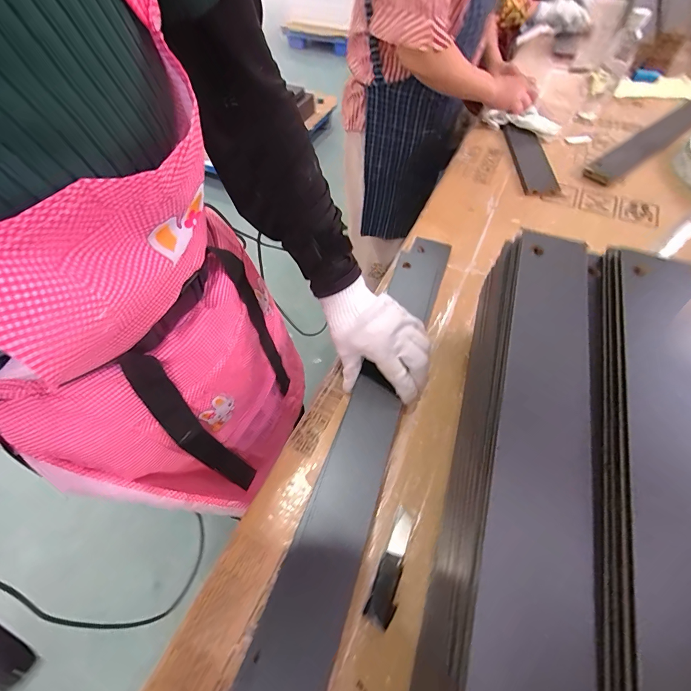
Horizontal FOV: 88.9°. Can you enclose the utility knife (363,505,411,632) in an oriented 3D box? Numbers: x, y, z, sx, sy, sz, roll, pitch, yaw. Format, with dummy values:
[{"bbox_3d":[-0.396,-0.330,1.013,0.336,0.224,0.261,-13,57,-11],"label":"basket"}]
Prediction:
[{"bbox_3d":[0.045,0.216,0.350,0.024,0.006,0.102,16,58,12],"label":"utility knife"}]

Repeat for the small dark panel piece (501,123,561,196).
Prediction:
[{"bbox_3d":[0.363,-0.371,0.696,0.059,0.020,0.211,-8,60,14],"label":"small dark panel piece"}]

